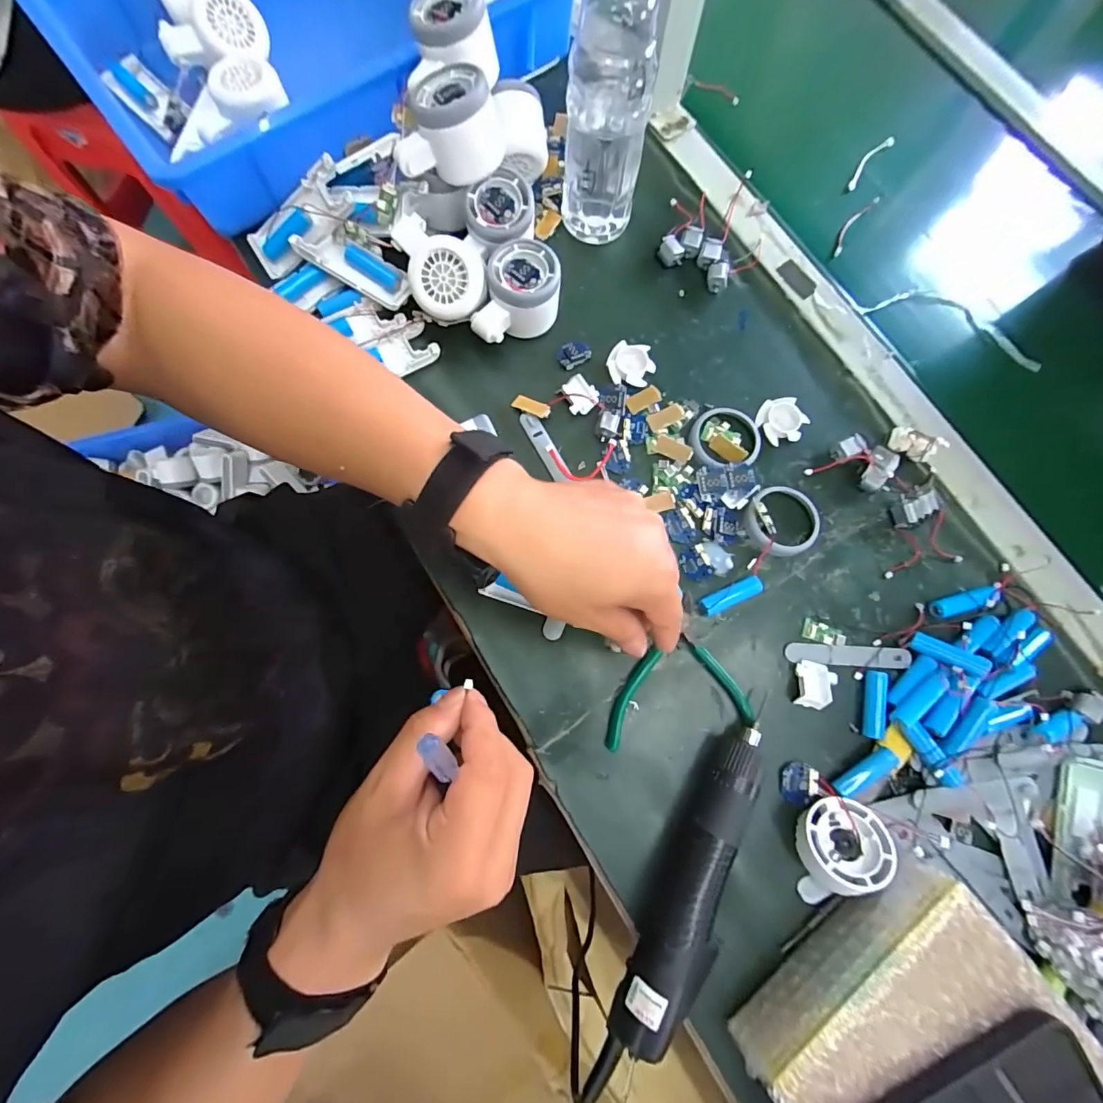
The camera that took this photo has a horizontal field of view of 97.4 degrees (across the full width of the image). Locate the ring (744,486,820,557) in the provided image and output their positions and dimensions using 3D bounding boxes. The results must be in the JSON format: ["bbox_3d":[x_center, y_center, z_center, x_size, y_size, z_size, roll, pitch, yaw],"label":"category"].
[{"bbox_3d":[0.189,-0.025,0.397,0.059,0.013,0.057,0,77,-1],"label":"ring"}]

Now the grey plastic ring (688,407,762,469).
[{"bbox_3d":[0.148,-0.095,0.408,0.057,0.011,0.062,0,77,-1],"label":"grey plastic ring"}]

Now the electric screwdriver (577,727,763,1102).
[{"bbox_3d":[0.092,0.220,0.321,0.042,0.044,0.217,28,78,6],"label":"electric screwdriver"}]

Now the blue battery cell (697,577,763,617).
[{"bbox_3d":[0.140,0.036,0.382,0.053,0.012,0.015,-23,78,-6],"label":"blue battery cell"}]

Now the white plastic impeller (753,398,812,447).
[{"bbox_3d":[0.198,-0.113,0.416,0.038,0.007,0.039,0,77,-1],"label":"white plastic impeller"}]

